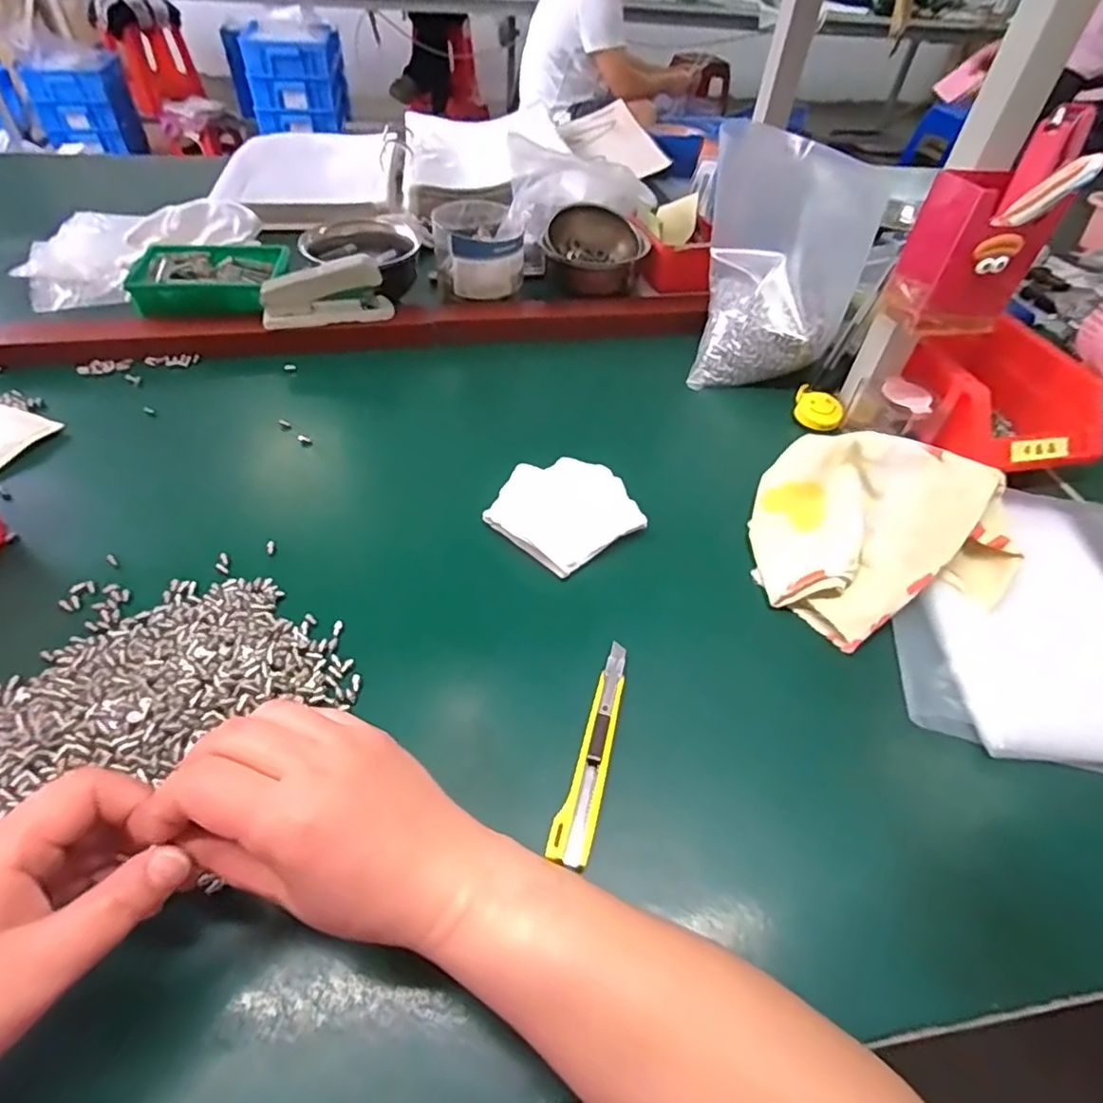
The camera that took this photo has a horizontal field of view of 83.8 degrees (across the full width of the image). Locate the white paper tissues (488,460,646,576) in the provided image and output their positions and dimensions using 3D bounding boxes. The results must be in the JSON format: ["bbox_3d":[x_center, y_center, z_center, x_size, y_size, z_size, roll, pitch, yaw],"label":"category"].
[{"bbox_3d":[0.006,-0.035,0.477,0.100,0.017,0.107,-30,56,-27],"label":"white paper tissues"}]

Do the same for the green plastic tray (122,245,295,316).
[{"bbox_3d":[-0.351,-0.284,0.641,0.138,0.032,0.110,4,48,-1],"label":"green plastic tray"}]

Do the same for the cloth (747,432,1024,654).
[{"bbox_3d":[0.230,-0.011,0.433,0.171,0.068,0.150,26,51,18],"label":"cloth"}]

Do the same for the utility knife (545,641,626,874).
[{"bbox_3d":[0.025,0.110,0.354,0.021,0.006,0.133,14,48,8],"label":"utility knife"}]

